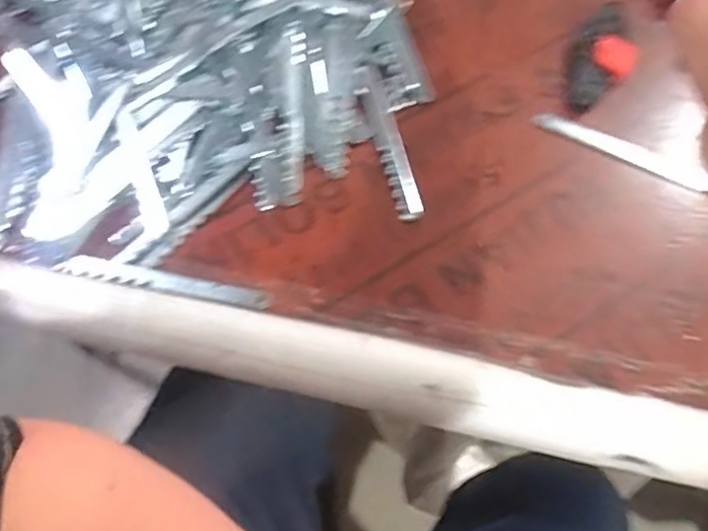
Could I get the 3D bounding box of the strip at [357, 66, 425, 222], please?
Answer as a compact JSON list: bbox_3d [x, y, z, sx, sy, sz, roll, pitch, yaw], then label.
[{"bbox_3d":[0.027,-0.101,0.500,0.023,0.007,0.147,-14,64,-7],"label":"strip"}]

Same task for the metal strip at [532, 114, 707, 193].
[{"bbox_3d":[0.216,-0.094,0.501,0.143,0.007,0.019,26,66,13],"label":"metal strip"}]

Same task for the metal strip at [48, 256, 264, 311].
[{"bbox_3d":[-0.134,0.011,0.442,0.149,0.007,0.015,9,64,5],"label":"metal strip"}]

